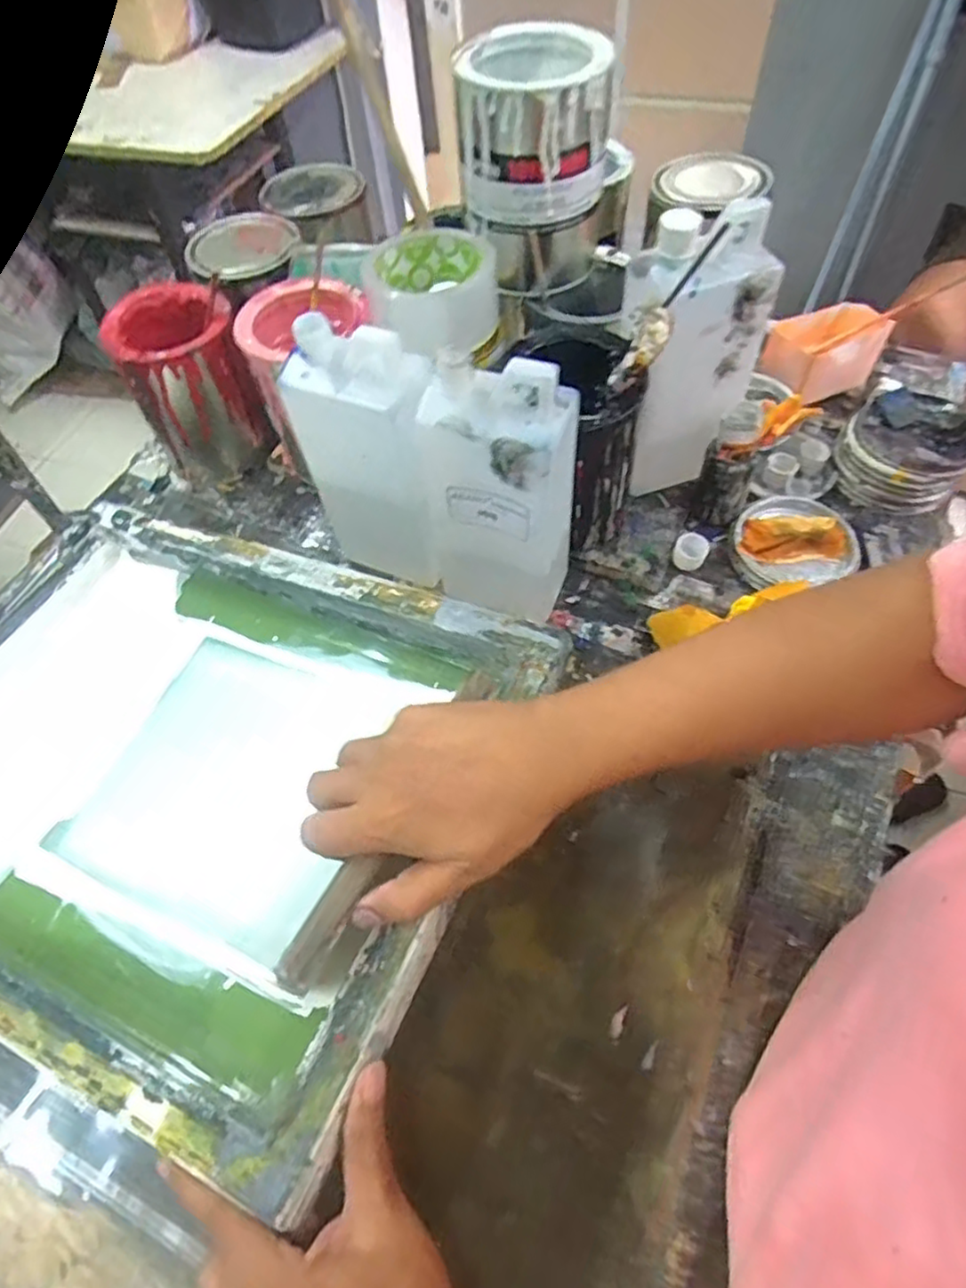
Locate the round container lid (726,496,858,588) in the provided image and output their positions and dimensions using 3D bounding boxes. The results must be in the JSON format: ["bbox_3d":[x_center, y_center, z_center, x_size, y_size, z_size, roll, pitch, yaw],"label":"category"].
[{"bbox_3d":[0.264,-0.089,0.590,0.101,0.016,0.093,-2,57,3],"label":"round container lid"}]

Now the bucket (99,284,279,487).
[{"bbox_3d":[-0.270,-0.235,0.644,0.098,0.152,0.105,-2,57,3],"label":"bucket"}]

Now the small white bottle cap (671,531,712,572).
[{"bbox_3d":[0.180,-0.081,0.591,0.029,0.020,0.028,-2,57,3],"label":"small white bottle cap"}]

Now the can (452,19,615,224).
[{"bbox_3d":[0.033,-0.373,0.488,0.101,0.090,0.105,-2,57,3],"label":"can"}]

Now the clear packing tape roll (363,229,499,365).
[{"bbox_3d":[-0.037,-0.262,0.513,0.094,0.055,0.087,2,57,6],"label":"clear packing tape roll"}]

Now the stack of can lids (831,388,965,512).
[{"bbox_3d":[0.382,-0.174,0.616,0.116,0.045,0.100,-39,63,-20],"label":"stack of can lids"}]

